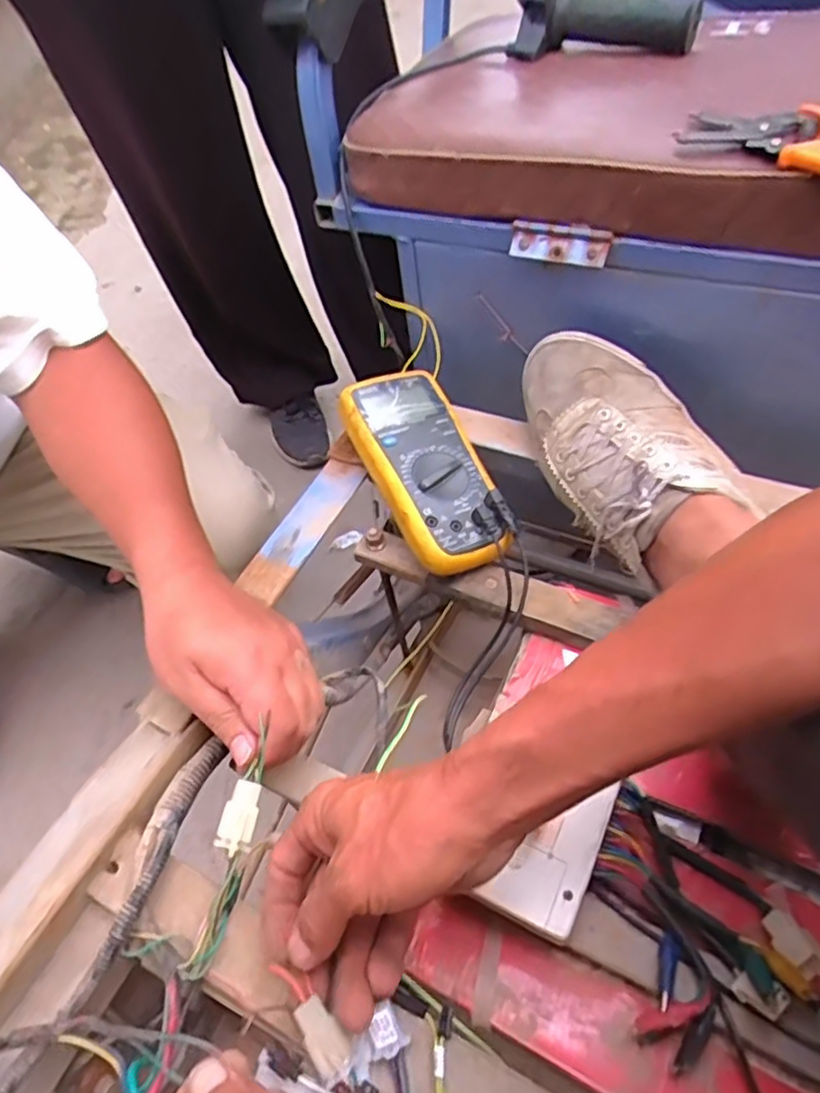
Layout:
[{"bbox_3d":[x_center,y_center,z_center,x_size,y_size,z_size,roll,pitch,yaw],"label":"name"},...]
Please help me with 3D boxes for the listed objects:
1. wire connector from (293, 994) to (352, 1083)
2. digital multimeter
[{"bbox_3d":[-0.041,0.232,0.316,0.014,0.004,0.034,-33,66,-17],"label":"wire connector"},{"bbox_3d":[0.013,-0.061,0.527,0.083,0.039,0.172,-20,70,-20],"label":"digital multimeter"}]

